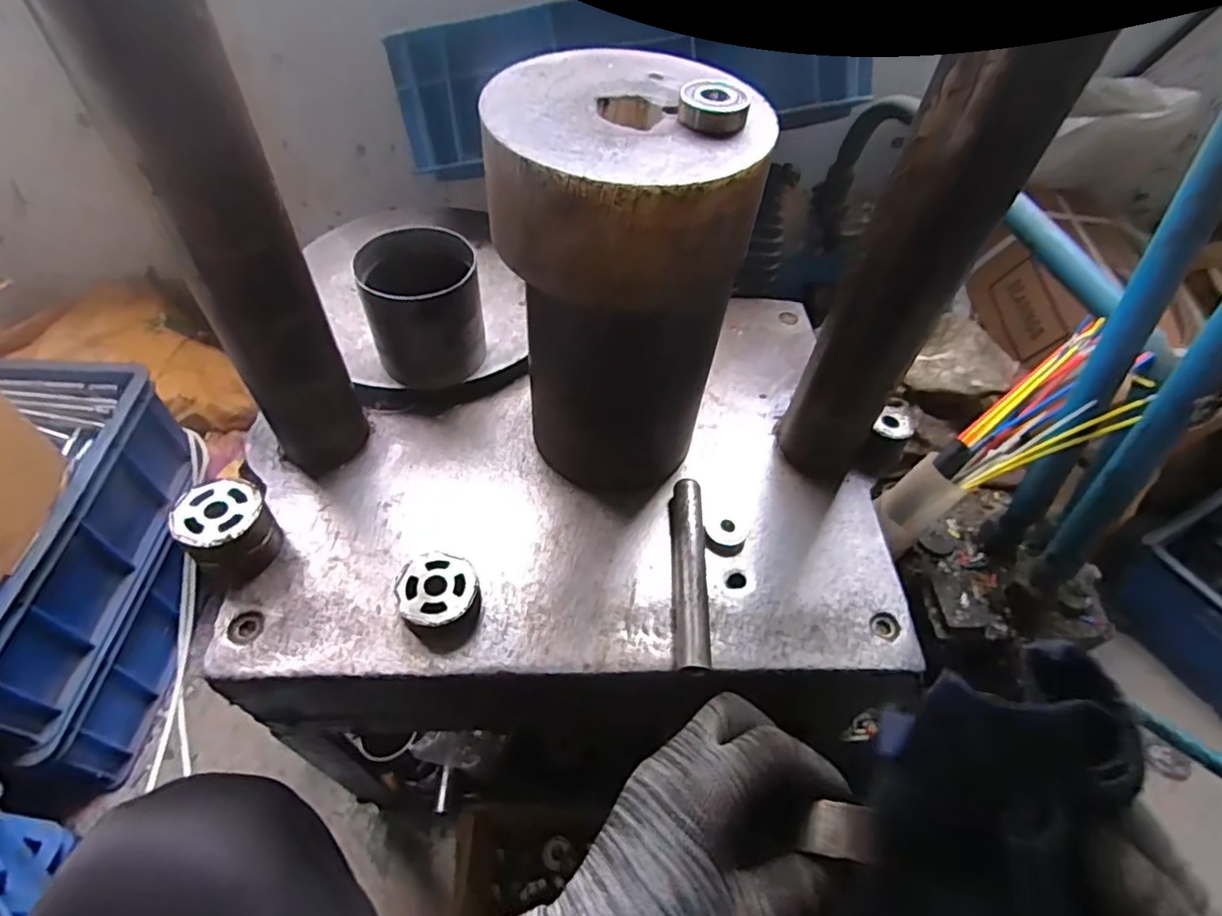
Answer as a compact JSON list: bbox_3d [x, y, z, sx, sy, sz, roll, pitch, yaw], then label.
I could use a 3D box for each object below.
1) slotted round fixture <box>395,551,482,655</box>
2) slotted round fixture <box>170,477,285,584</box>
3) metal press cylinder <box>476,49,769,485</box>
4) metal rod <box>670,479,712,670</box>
[{"bbox_3d":[-0.110,0.092,0.396,0.049,0.025,0.057,-17,55,-17],"label":"slotted round fixture"},{"bbox_3d":[-0.251,0.048,0.405,0.049,0.050,0.051,2,52,-3],"label":"slotted round fixture"},{"bbox_3d":[0.002,-0.094,0.401,0.140,0.258,0.137,11,52,4],"label":"metal press cylinder"},{"bbox_3d":[0.054,0.078,0.425,0.022,0.020,0.138,4,52,-2],"label":"metal rod"}]

